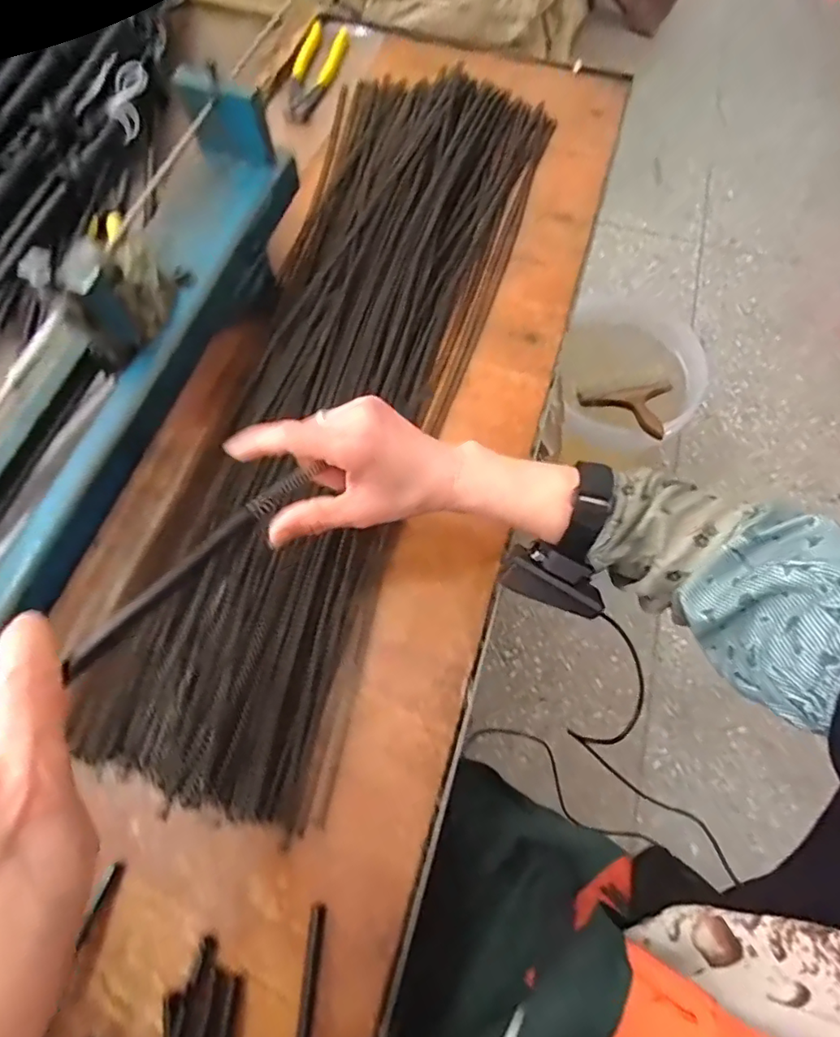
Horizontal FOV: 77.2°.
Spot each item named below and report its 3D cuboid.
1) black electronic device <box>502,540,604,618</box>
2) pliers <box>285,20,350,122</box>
[{"bbox_3d":[0.096,0.038,0.372,0.069,0.036,0.032,21,29,13],"label":"black electronic device"},{"bbox_3d":[-0.127,-0.543,0.636,0.049,0.015,0.168,13,70,3],"label":"pliers"}]

